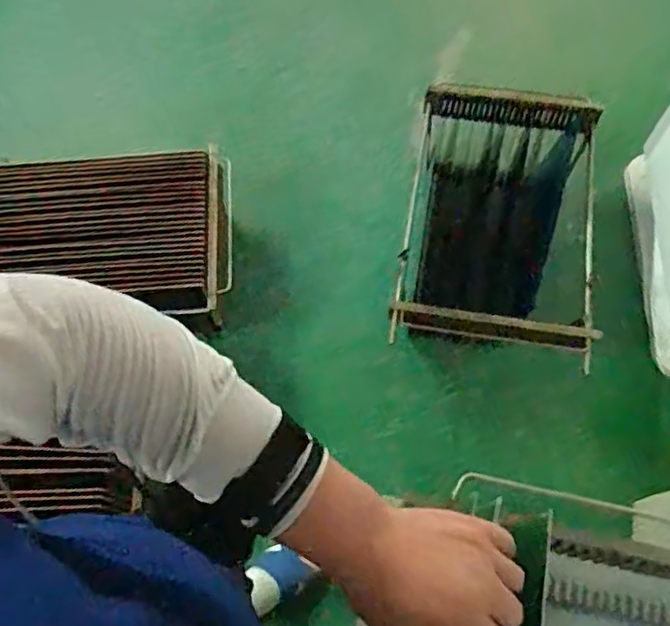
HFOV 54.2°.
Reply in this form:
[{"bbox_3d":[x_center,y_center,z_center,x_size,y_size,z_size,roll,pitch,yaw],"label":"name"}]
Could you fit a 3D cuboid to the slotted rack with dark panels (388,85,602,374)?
[{"bbox_3d":[0.375,-0.197,1.533,0.398,0.257,0.604,9,69,5],"label":"slotted rack with dark panels"}]

